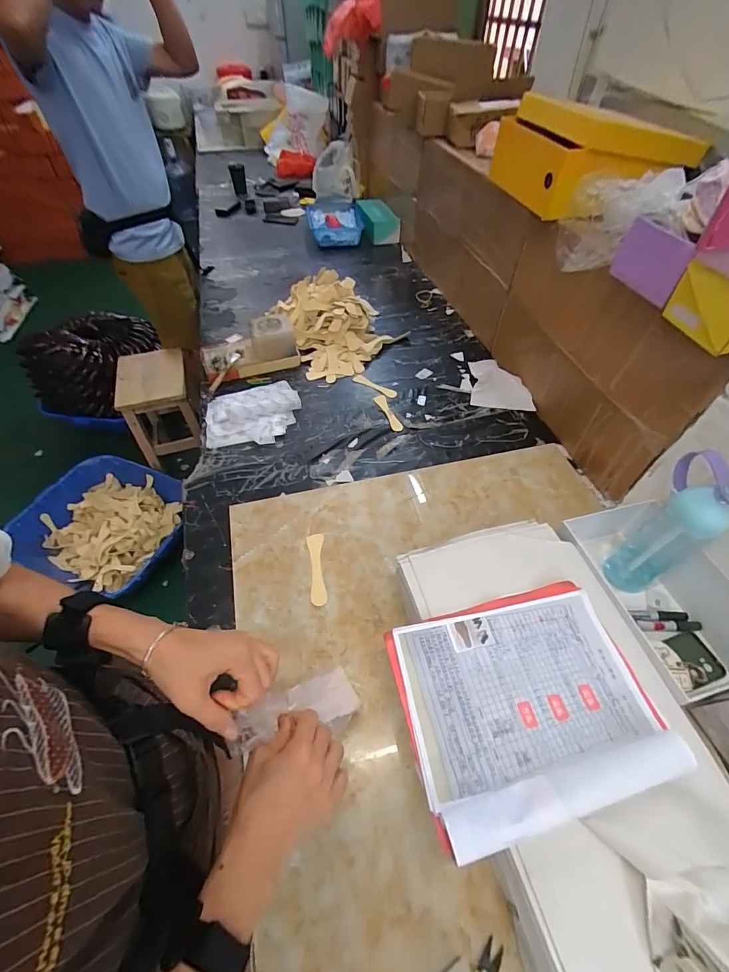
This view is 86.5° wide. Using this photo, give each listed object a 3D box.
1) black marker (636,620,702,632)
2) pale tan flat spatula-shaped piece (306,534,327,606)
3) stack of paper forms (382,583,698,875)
[{"bbox_3d":[0.533,0.245,0.679,0.112,0.014,0.017,1,52,0],"label":"black marker"},{"bbox_3d":[-0.093,0.159,0.751,0.032,0.004,0.149,-4,52,-5],"label":"pale tan flat spatula-shaped piece"},{"bbox_3d":[0.208,0.272,0.508,0.303,0.054,0.249,-10,53,-10],"label":"stack of paper forms"}]

